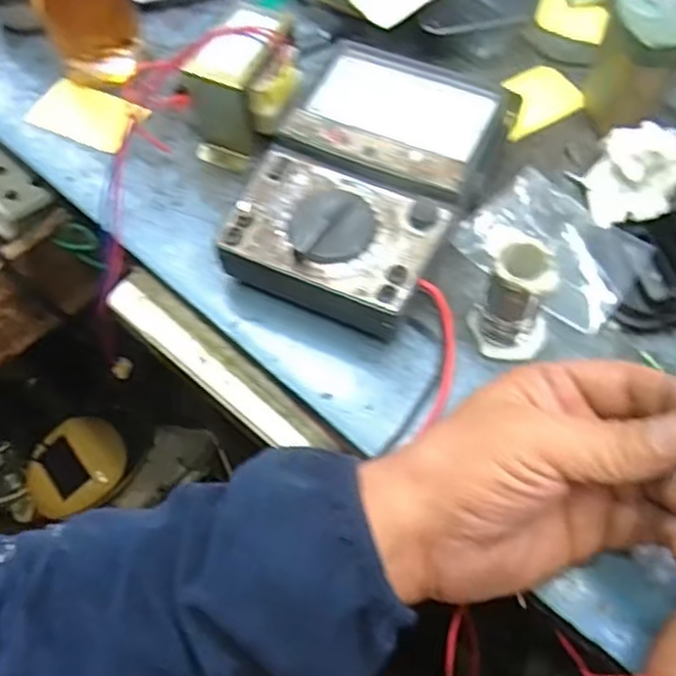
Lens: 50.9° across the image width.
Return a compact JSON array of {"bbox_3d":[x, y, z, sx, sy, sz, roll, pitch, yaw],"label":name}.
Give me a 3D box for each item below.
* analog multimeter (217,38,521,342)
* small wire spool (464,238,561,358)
[{"bbox_3d":[0.022,-0.088,0.404,0.121,0.045,0.180,22,65,13],"label":"analog multimeter"},{"bbox_3d":[0.089,-0.018,0.359,0.039,0.060,0.033,18,64,11],"label":"small wire spool"}]

